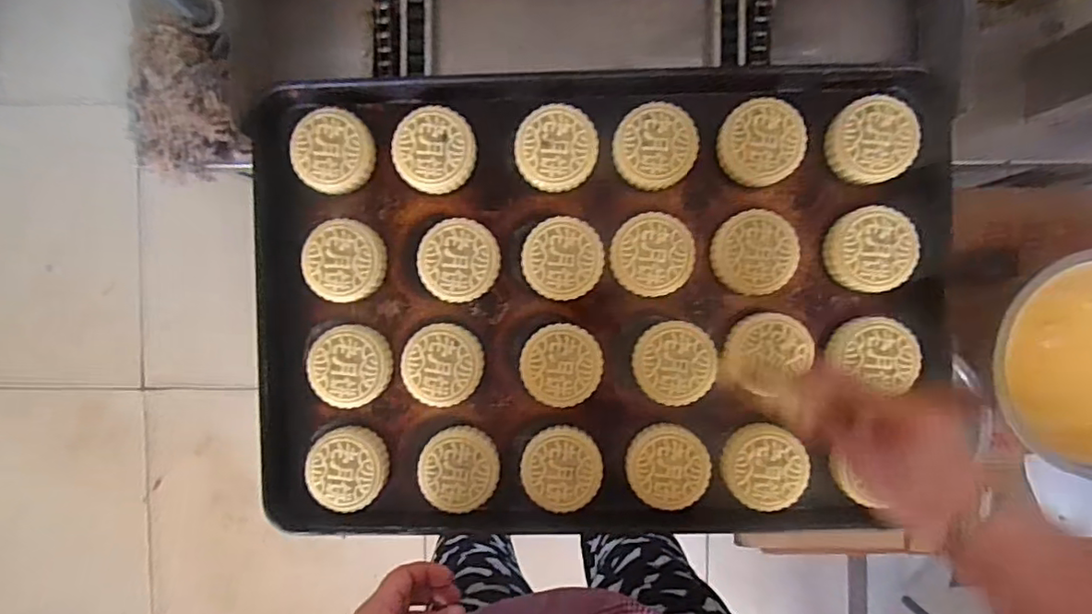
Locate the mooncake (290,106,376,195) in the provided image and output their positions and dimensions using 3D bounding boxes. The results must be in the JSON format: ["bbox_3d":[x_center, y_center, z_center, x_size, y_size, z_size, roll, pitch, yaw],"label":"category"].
[{"bbox_3d":[-0.188,-0.138,0.513,0.069,0.017,0.070,0,95,3],"label":"mooncake"}]

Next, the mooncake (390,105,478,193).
[{"bbox_3d":[-0.098,-0.138,0.510,0.069,0.017,0.072,-11,94,4],"label":"mooncake"}]

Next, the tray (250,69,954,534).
[{"bbox_3d":[0.043,-0.005,0.513,0.593,0.053,0.397,-2,95,3],"label":"tray"}]

